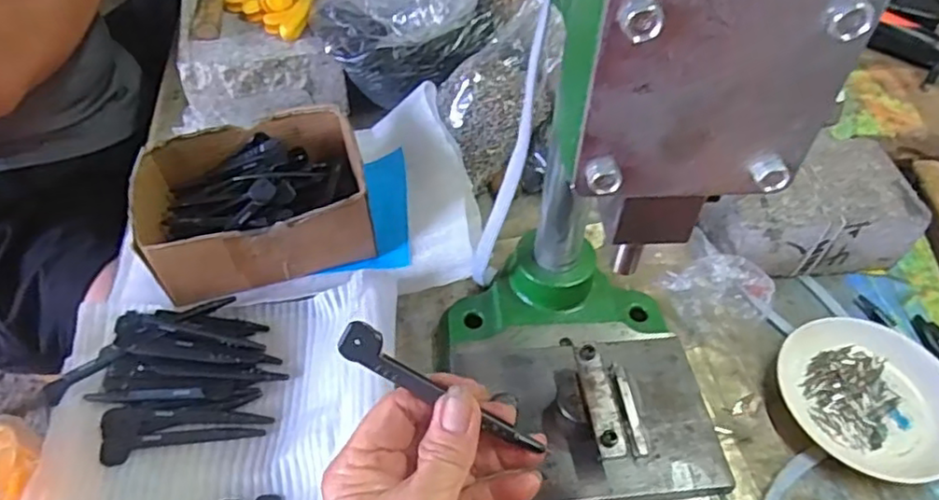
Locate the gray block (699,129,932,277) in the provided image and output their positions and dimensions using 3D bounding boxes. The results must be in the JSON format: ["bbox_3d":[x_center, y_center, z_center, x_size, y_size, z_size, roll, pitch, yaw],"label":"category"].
[{"bbox_3d":[0.271,-0.034,0.528,0.160,0.062,0.094,-3,49,-5],"label":"gray block"}]

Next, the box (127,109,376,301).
[{"bbox_3d":[-0.165,-0.038,0.509,0.170,0.069,0.128,-14,51,-14],"label":"box"}]

